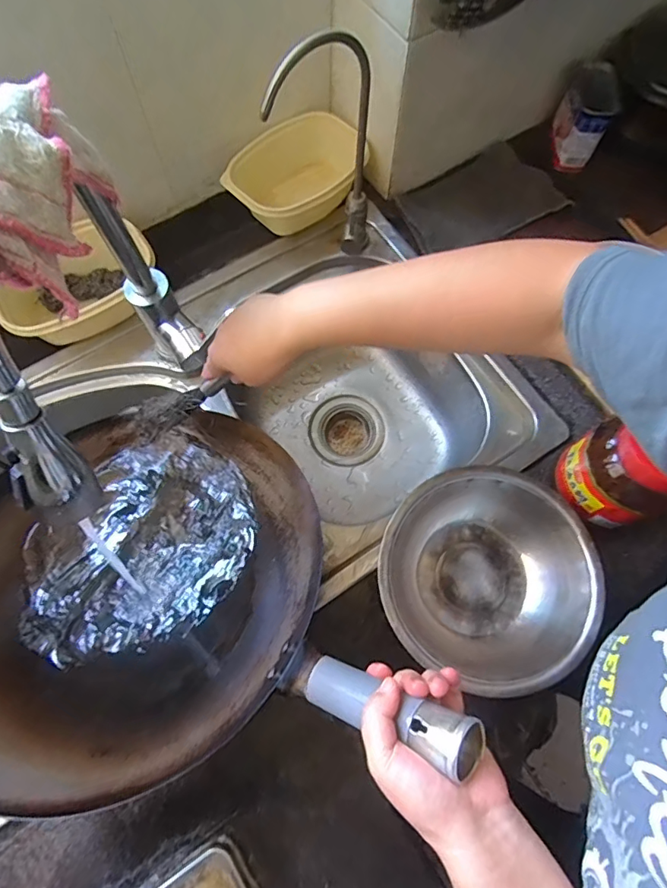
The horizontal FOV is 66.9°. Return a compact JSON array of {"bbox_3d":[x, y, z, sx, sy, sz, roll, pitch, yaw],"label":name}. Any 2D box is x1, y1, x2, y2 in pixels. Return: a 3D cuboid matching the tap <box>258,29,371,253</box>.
[{"bbox_3d":[-0.007,-0.290,0.542,0.125,0.266,0.039,-40,74,-9],"label":"tap"}]

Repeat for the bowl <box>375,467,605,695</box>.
[{"bbox_3d":[0.146,0.131,0.501,0.197,0.080,0.190,-1,72,3],"label":"bowl"}]

